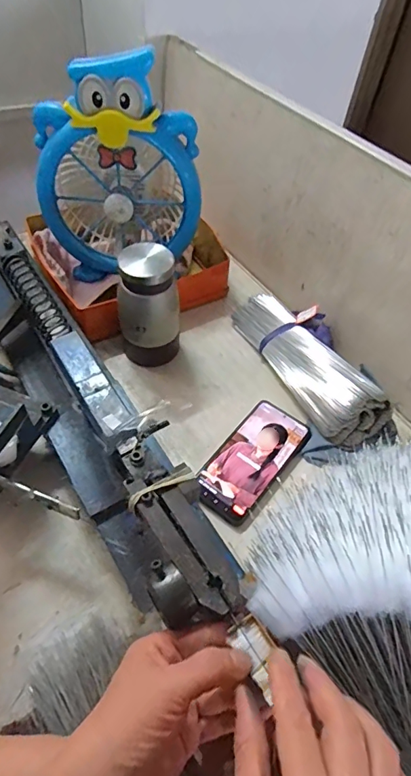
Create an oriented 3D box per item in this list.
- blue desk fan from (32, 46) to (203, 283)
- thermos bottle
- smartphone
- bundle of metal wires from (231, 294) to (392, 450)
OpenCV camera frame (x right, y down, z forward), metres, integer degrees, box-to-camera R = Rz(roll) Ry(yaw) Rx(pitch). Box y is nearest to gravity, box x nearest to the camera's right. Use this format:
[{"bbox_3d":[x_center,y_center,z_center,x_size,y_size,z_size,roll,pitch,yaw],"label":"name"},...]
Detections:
[{"bbox_3d":[-0.119,-0.315,0.646,0.212,0.275,0.140,-1,53,-6],"label":"blue desk fan"},{"bbox_3d":[-0.073,-0.103,0.585,0.077,0.158,0.066,-3,54,-7],"label":"thermos bottle"},{"bbox_3d":[0.057,0.085,0.545,0.075,0.015,0.160,35,58,19],"label":"smartphone"},{"bbox_3d":[0.138,-0.039,0.617,0.093,0.063,0.267,-22,58,-20],"label":"bundle of metal wires"}]

